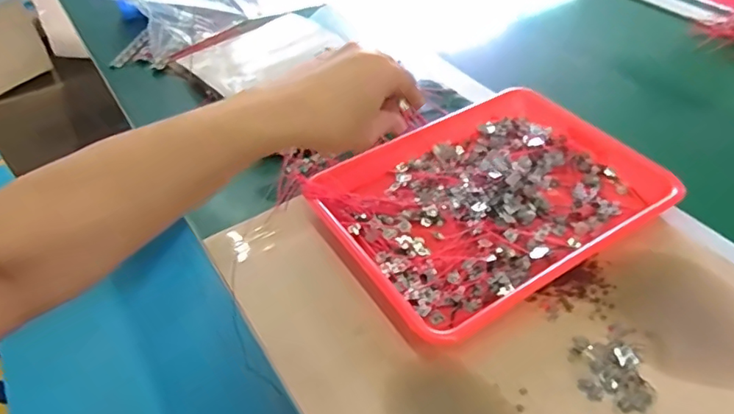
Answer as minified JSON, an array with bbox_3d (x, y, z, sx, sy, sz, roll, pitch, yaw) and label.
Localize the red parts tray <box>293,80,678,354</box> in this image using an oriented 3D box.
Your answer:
[{"bbox_3d":[0.136,-0.015,0.583,0.340,0.030,0.250,-26,47,-21],"label":"red parts tray"}]

